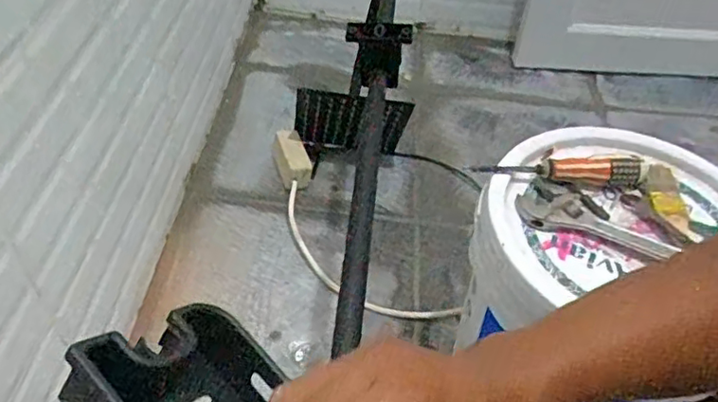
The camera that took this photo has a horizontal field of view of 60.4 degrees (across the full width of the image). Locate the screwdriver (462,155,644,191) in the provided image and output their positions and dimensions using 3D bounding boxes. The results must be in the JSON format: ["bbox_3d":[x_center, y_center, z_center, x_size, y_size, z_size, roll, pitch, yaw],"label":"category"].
[{"bbox_3d":[0.212,-0.038,0.659,0.189,0.028,0.032,3,45,-3],"label":"screwdriver"}]

